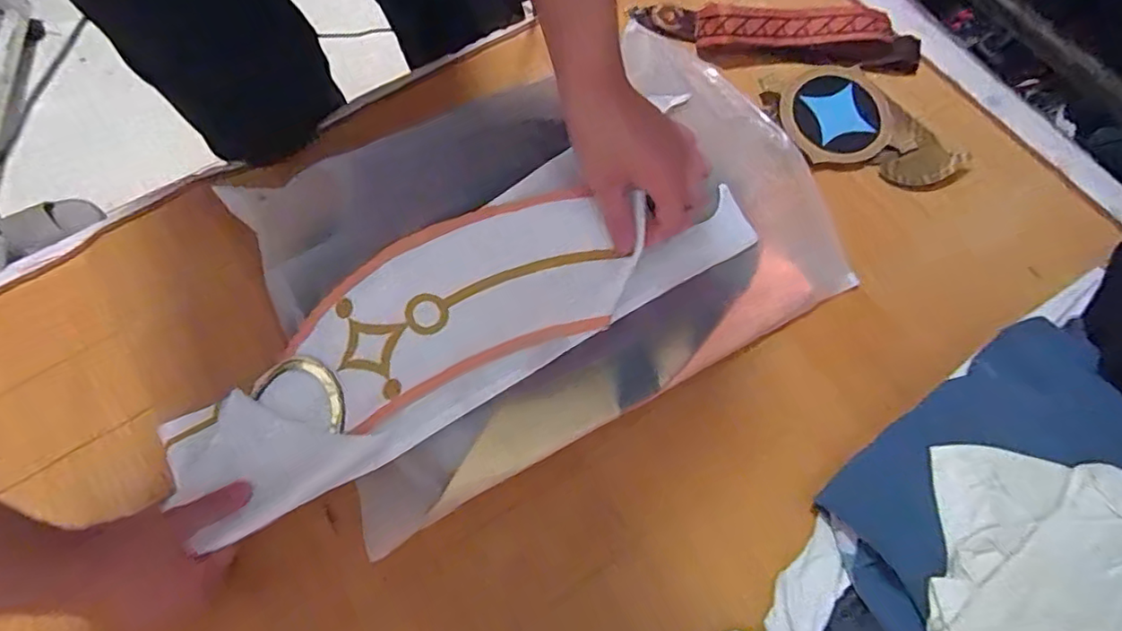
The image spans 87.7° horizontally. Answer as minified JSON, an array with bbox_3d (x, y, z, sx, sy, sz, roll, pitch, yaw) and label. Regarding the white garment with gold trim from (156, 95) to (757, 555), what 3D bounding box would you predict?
[{"bbox_3d":[-0.095,0.002,0.462,0.458,0.058,0.159,-29,73,0],"label":"white garment with gold trim"}]

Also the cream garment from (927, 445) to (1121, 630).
[{"bbox_3d":[0.355,0.205,0.401,0.201,0.029,0.197,13,70,4],"label":"cream garment"}]

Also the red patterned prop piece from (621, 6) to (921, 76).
[{"bbox_3d":[0.234,-0.305,0.622,0.296,0.031,0.079,5,70,0],"label":"red patterned prop piece"}]

